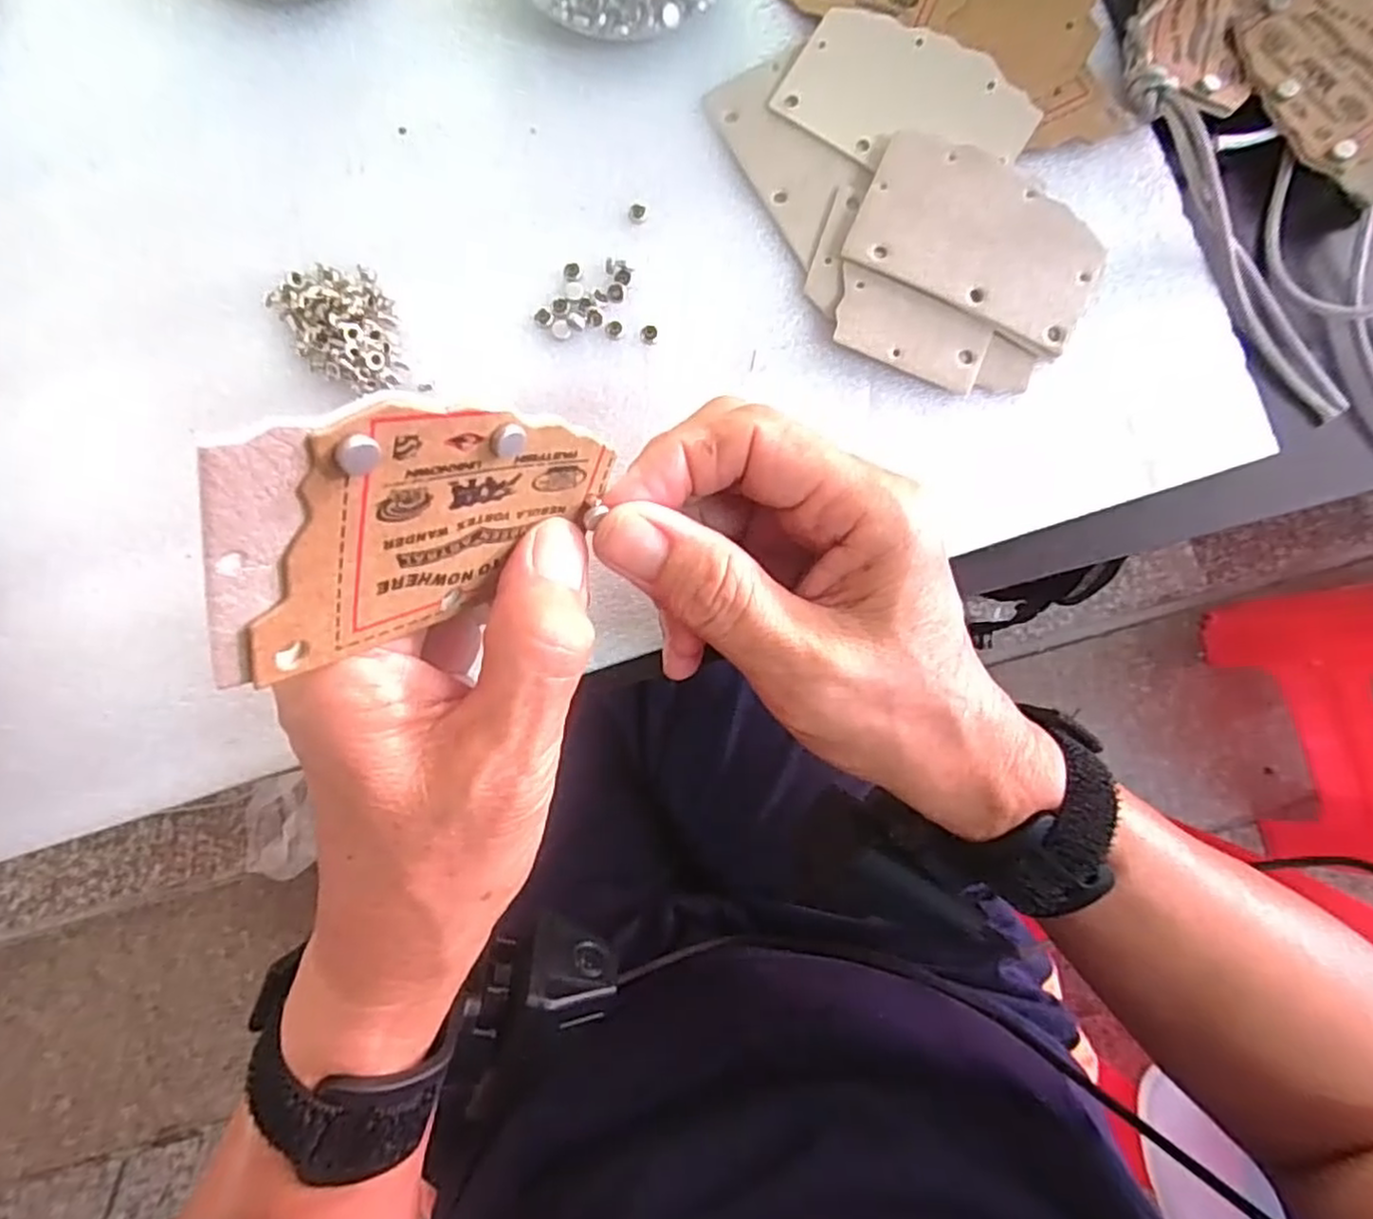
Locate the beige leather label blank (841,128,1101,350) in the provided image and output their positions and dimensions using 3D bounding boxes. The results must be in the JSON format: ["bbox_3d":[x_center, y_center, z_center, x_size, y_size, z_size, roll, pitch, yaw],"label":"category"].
[{"bbox_3d":[0.103,-0.129,0.250,0.085,0.004,0.055,24,84,0],"label":"beige leather label blank"}]

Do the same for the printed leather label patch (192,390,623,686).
[{"bbox_3d":[-0.049,-0.017,0.144,0.004,0.080,0.054,42,129,24],"label":"printed leather label patch"}]

